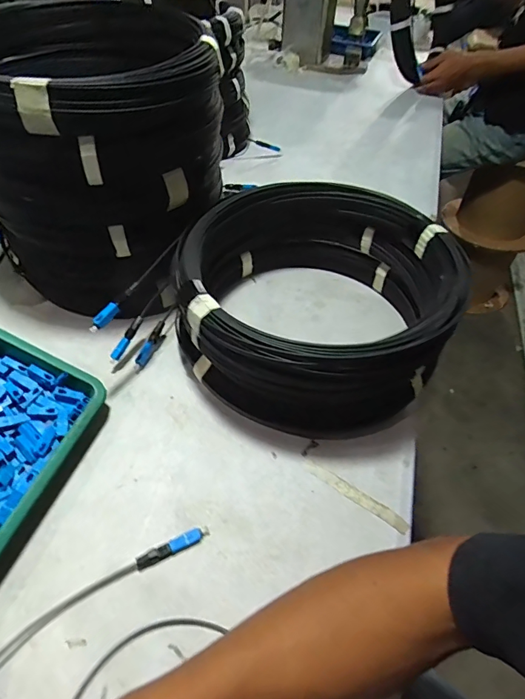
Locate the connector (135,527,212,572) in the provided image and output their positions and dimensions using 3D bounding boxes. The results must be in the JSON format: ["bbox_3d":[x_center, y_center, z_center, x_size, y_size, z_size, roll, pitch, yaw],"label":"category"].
[{"bbox_3d":[-0.072,0.159,0.333,0.059,0.007,0.011,-20,52,-20],"label":"connector"}]

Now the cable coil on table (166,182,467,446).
[{"bbox_3d":[0.060,-0.054,0.450,0.267,0.137,0.274,2,48,-2],"label":"cable coil on table"}]

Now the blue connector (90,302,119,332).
[{"bbox_3d":[-0.145,-0.029,0.379,0.012,0.006,0.033,28,67,20],"label":"blue connector"}]

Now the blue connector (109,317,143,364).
[{"bbox_3d":[-0.148,-0.011,0.453,0.011,0.009,0.058,22,70,15],"label":"blue connector"}]

